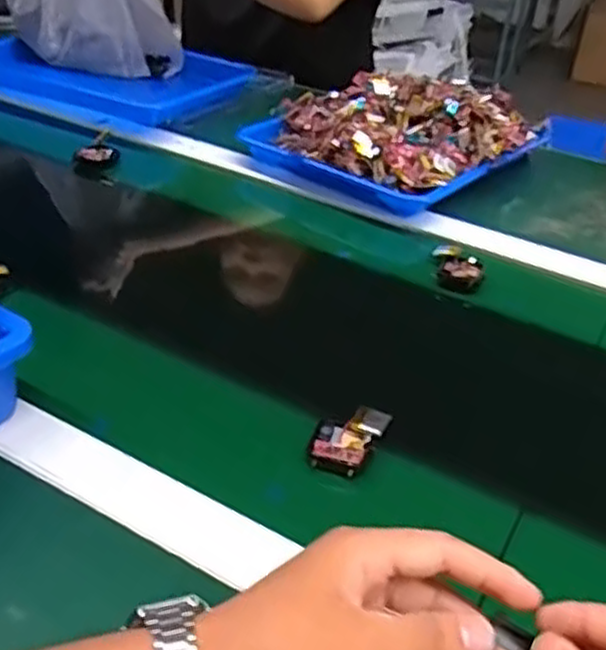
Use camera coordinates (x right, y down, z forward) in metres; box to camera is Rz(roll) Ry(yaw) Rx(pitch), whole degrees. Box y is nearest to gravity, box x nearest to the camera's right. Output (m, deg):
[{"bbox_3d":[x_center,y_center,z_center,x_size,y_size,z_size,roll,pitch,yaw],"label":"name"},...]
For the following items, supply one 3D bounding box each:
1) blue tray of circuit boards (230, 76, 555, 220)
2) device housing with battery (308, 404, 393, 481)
[{"bbox_3d":[0.109,-0.232,0.876,0.255,0.072,0.276,26,40,28],"label":"blue tray of circuit boards"},{"bbox_3d":[0.026,0.071,0.478,0.039,0.018,0.054,18,37,18],"label":"device housing with battery"}]

